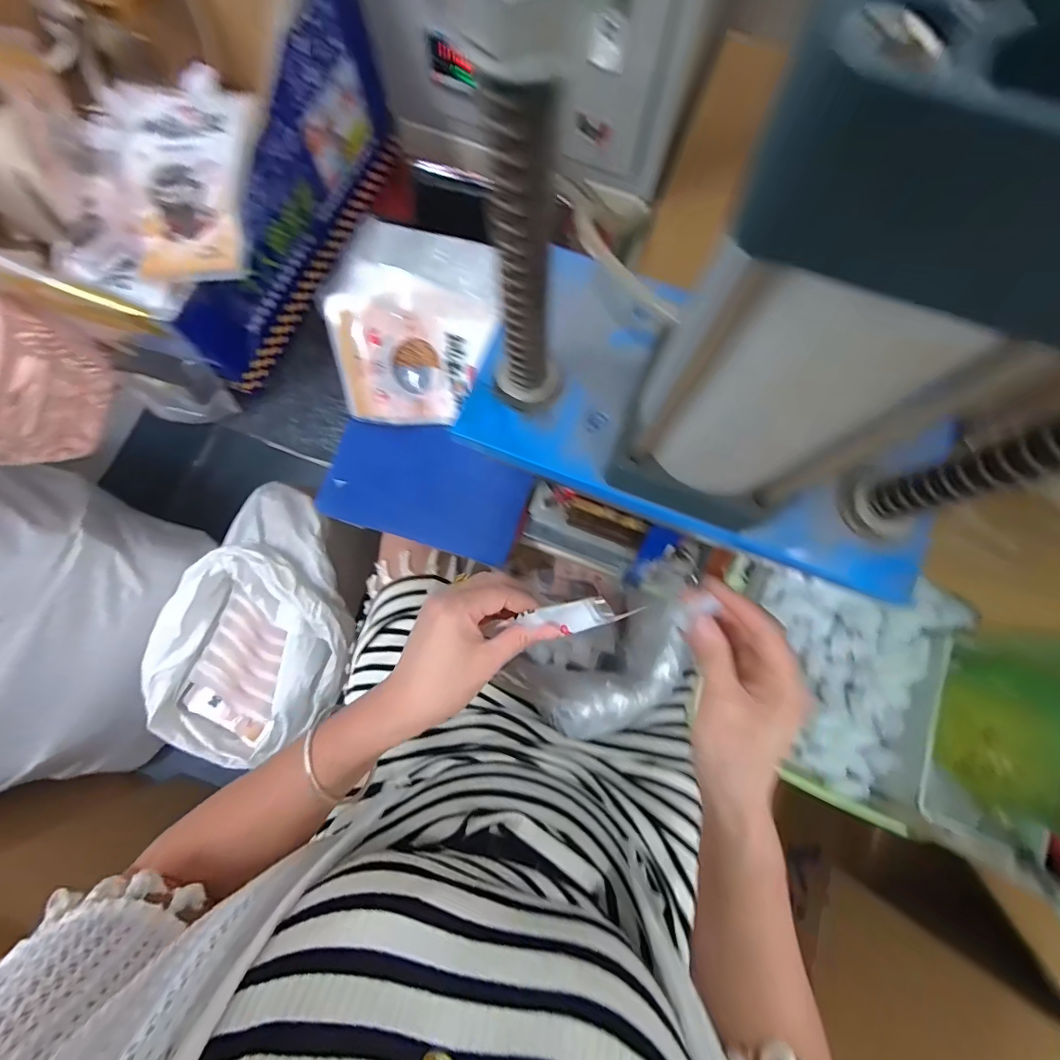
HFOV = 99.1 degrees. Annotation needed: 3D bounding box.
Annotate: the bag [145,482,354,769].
[{"bbox_3d":[-0.478,0.176,0.809,0.264,0.154,0.489,18,80,4],"label":"bag"}]

